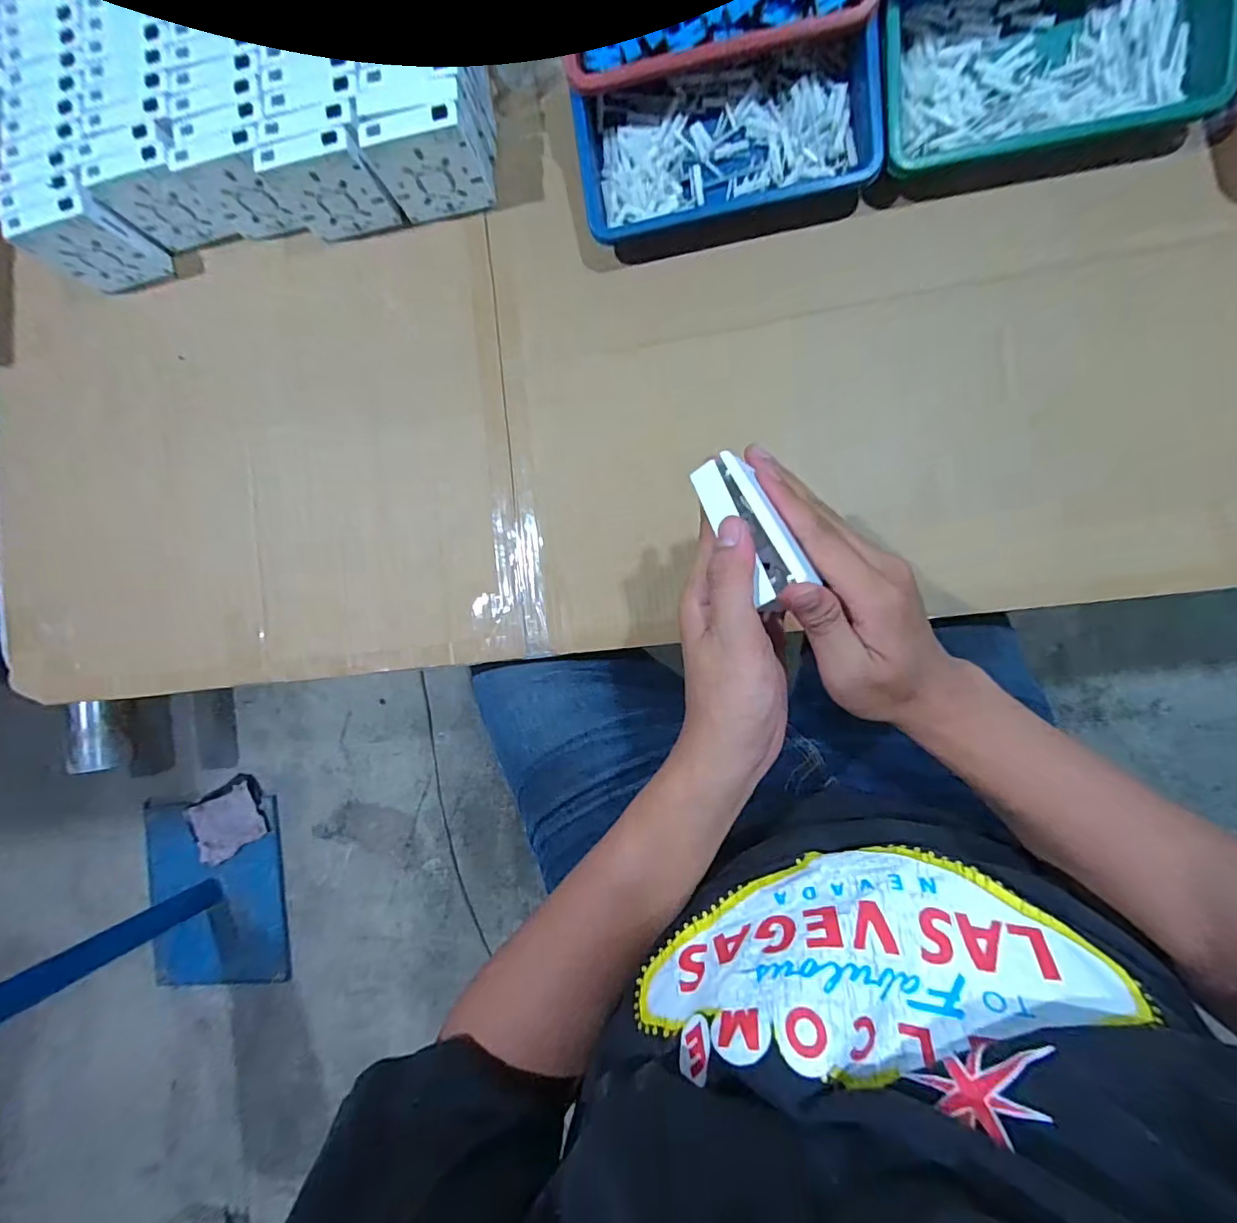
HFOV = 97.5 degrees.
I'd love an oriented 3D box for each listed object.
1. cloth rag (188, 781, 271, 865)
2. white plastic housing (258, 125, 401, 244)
[{"bbox_3d":[-0.947,0.512,1.307,0.175,0.030,0.148,-29,84,7],"label":"cloth rag"},{"bbox_3d":[-0.261,-0.386,0.500,0.086,0.091,0.028,-3,88,9],"label":"white plastic housing"}]

